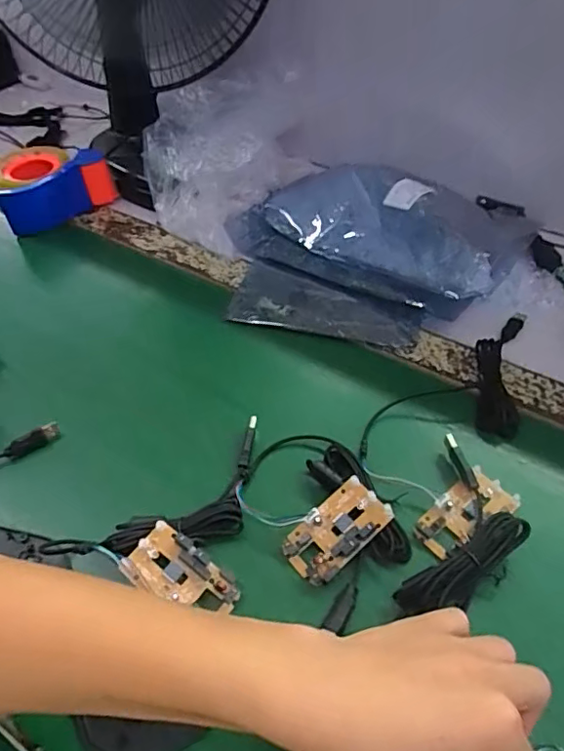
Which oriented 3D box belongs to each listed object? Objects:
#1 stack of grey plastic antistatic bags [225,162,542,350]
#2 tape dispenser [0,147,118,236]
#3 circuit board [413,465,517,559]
[{"bbox_3d":[0.080,-0.141,0.613,0.291,0.050,0.272,28,55,26],"label":"stack of grey plastic antistatic bags"},{"bbox_3d":[-0.294,-0.249,0.715,0.138,0.066,0.110,-21,50,-15],"label":"tape dispenser"},{"bbox_3d":[0.138,0.105,0.420,0.080,0.014,0.039,-30,53,-22],"label":"circuit board"}]

